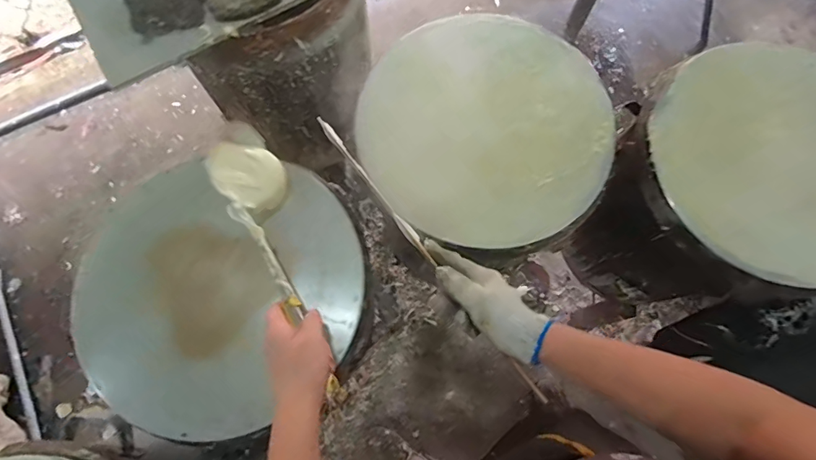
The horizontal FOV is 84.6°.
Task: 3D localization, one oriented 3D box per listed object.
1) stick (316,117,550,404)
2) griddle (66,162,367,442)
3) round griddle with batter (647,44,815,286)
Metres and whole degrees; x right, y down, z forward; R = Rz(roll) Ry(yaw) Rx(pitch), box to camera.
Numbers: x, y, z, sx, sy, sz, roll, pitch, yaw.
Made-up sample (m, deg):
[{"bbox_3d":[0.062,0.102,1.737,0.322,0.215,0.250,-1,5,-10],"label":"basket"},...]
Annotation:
[{"bbox_3d":[0.025,0.032,0.555,0.013,0.013,0.441,-38,84,-9],"label":"stick"},{"bbox_3d":[-0.264,0.078,0.650,0.383,0.066,0.365,0,74,0],"label":"griddle"},{"bbox_3d":[0.561,-0.108,0.665,0.378,0.040,0.348,0,75,0],"label":"round griddle with batter"}]

